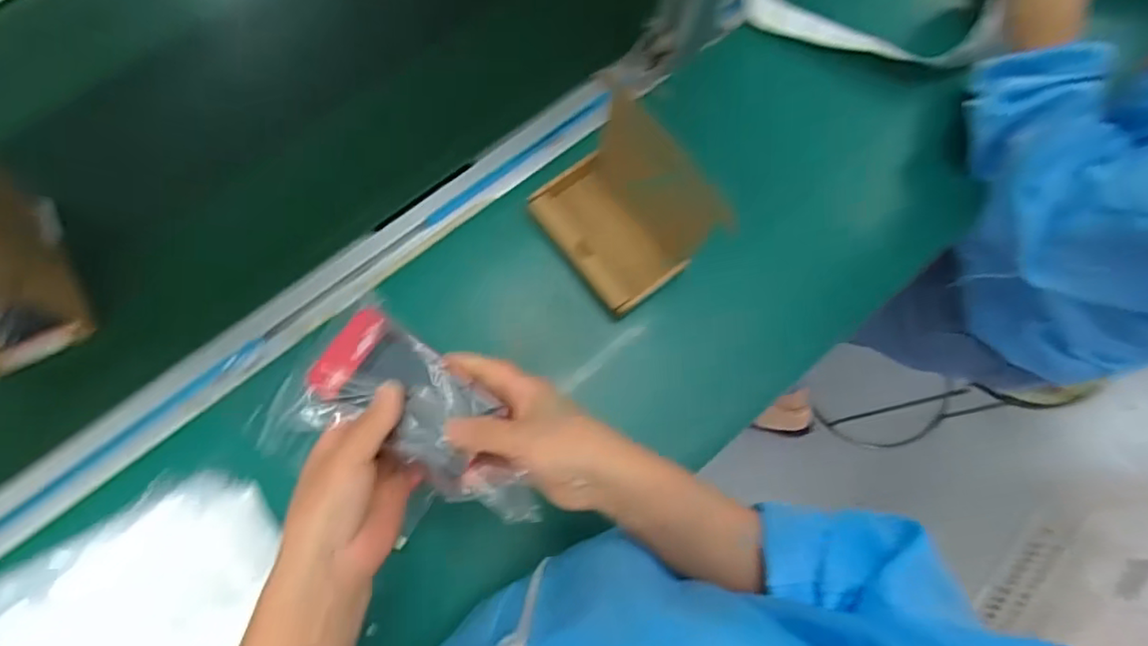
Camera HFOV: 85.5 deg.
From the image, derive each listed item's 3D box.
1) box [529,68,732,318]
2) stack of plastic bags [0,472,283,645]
[{"bbox_3d":[0.036,-0.094,0.508,0.095,0.120,0.142,-34,81,-12],"label":"box"},{"bbox_3d":[-0.344,0.234,0.470,0.257,0.021,0.161,-30,80,-12],"label":"stack of plastic bags"}]

